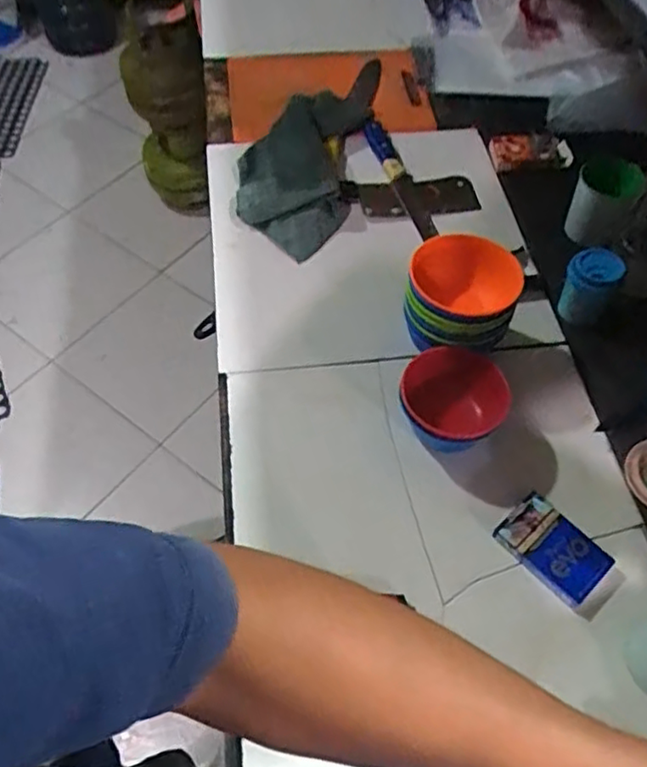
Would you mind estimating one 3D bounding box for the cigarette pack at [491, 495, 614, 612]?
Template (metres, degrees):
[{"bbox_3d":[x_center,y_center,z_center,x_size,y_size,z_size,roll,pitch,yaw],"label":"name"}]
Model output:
[{"bbox_3d":[0.210,0.152,0.590,0.062,0.019,0.094,-37,65,-23],"label":"cigarette pack"}]

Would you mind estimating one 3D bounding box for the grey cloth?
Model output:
[{"bbox_3d":[-0.026,-0.327,0.888,0.159,0.043,0.388,9,57,4],"label":"grey cloth"}]

